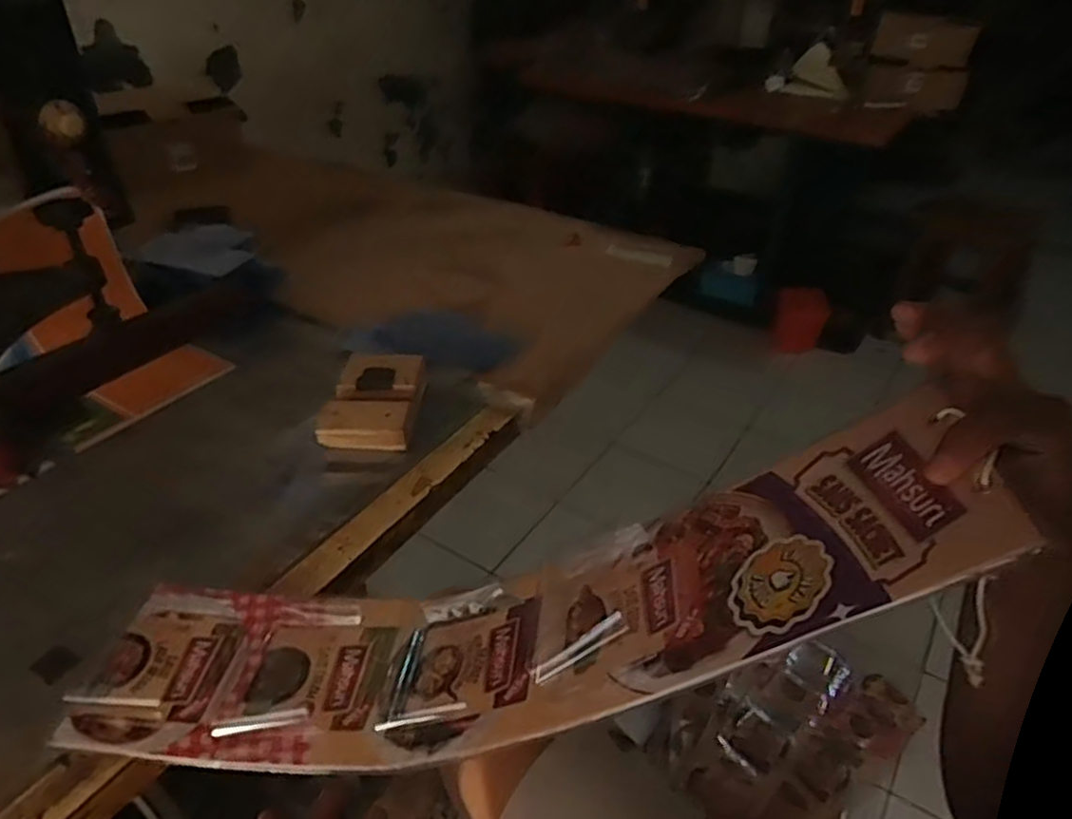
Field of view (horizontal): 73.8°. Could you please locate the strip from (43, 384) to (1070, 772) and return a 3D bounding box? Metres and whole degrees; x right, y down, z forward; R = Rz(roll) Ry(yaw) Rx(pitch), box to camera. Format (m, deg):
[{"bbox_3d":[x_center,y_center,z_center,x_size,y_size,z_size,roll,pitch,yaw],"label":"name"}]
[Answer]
[{"bbox_3d":[-0.028,0.122,0.409,0.514,0.075,0.124,-17,33,19],"label":"strip"}]

